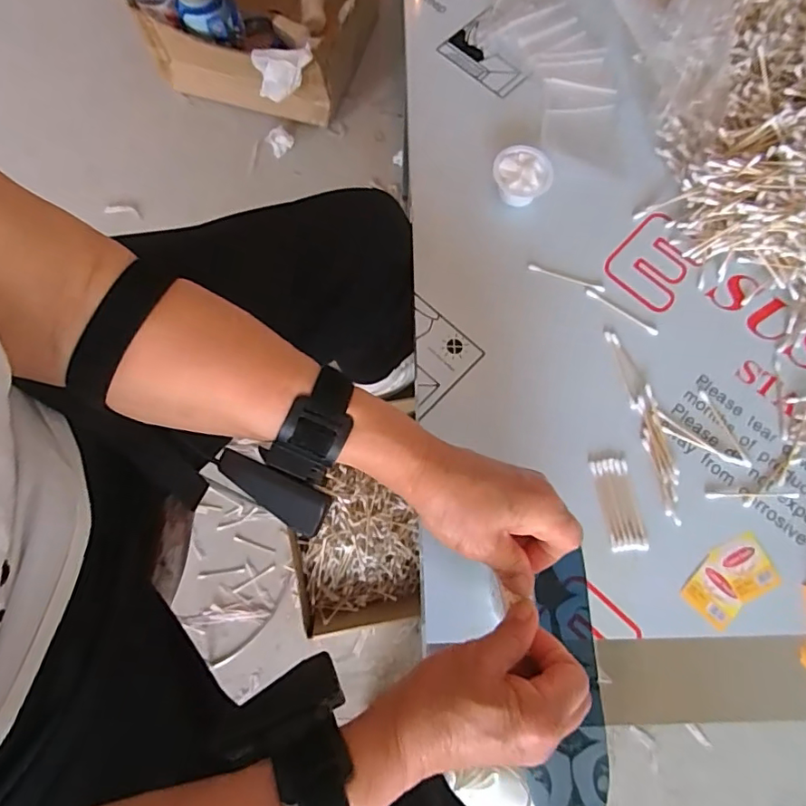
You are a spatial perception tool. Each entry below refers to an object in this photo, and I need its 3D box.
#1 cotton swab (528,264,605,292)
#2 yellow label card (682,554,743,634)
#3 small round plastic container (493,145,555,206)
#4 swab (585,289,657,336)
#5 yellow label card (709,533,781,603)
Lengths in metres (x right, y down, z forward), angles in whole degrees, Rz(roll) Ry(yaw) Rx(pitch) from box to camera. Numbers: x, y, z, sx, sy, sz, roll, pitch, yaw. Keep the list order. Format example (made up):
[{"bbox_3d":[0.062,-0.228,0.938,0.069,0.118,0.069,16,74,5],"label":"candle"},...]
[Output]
[{"bbox_3d":[0.149,-0.113,0.484,0.071,0.006,0.006,17,73,3],"label":"cotton swab"},{"bbox_3d":[0.239,0.146,0.408,0.037,0.004,0.041,-42,78,-13],"label":"yellow label card"},{"bbox_3d":[0.111,-0.209,0.499,0.053,0.031,0.055,1,72,-2],"label":"small round plastic container"},{"bbox_3d":[0.196,-0.081,0.476,0.072,0.004,0.007,34,74,8],"label":"swab"},{"bbox_3d":[0.266,0.128,0.413,0.040,0.004,0.042,-23,75,-9],"label":"yellow label card"}]

